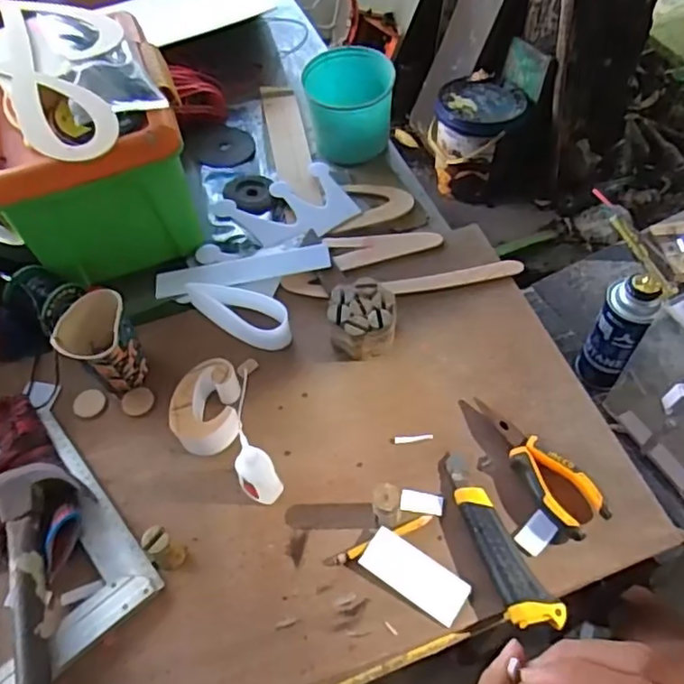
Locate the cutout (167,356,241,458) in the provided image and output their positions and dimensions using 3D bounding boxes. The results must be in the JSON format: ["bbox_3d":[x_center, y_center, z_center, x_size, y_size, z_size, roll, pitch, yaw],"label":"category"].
[{"bbox_3d":[-0.137,0.067,0.641,0.064,0.049,0.089,-6,57,0],"label":"cutout"}]

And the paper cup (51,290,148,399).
[{"bbox_3d":[-0.248,0.008,0.658,0.070,0.093,0.073,-2,58,3],"label":"paper cup"}]

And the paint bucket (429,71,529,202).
[{"bbox_3d":[0.341,-0.533,1.639,0.220,0.232,0.212,-2,58,3],"label":"paint bucket"}]

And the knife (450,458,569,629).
[{"bbox_3d":[0.133,0.174,0.554,0.039,0.020,0.166,-23,59,-10],"label":"knife"}]

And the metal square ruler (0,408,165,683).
[{"bbox_3d":[-0.287,0.187,0.582,0.152,0.016,0.230,-39,63,-19],"label":"metal square ruler"}]

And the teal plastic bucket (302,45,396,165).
[{"bbox_3d":[0.011,-0.325,0.868,0.116,0.104,0.115,-2,58,3],"label":"teal plastic bucket"}]

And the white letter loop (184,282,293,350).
[{"bbox_3d":[-0.120,-0.030,0.714,0.134,0.039,0.049,16,60,14],"label":"white letter loop"}]

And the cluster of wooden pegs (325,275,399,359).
[{"bbox_3d":[0.022,-0.024,0.676,0.070,0.050,0.075,-2,58,3],"label":"cluster of wooden pegs"}]

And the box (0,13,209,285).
[{"bbox_3d":[-0.300,-0.221,0.762,0.226,0.181,0.245,-18,58,-7],"label":"box"}]

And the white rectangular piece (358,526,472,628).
[{"bbox_3d":[0.064,0.204,0.547,0.093,0.006,0.040,29,64,20],"label":"white rectangular piece"}]

